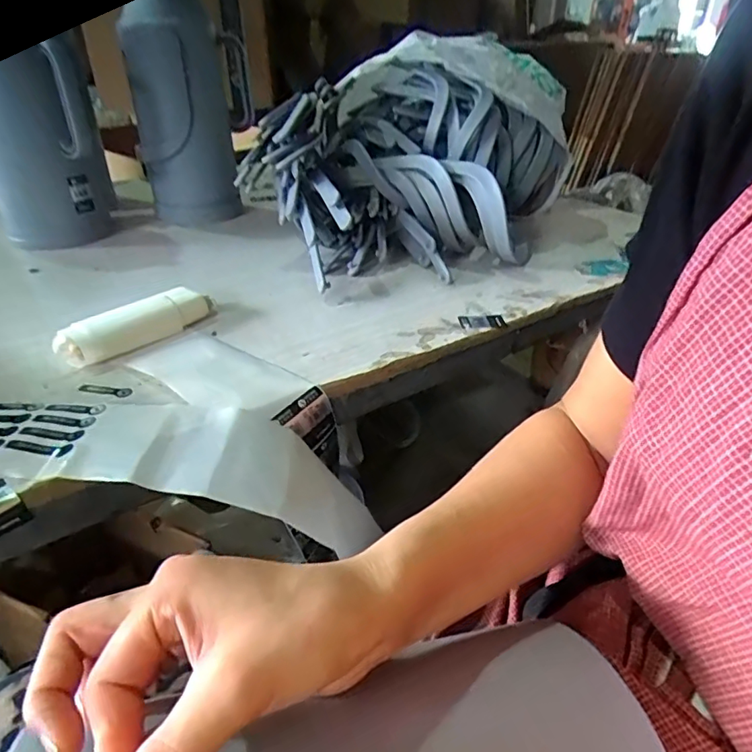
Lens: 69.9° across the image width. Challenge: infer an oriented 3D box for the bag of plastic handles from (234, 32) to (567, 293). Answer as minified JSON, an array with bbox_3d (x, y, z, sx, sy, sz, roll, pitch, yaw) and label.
[{"bbox_3d":[0.086,-0.368,0.864,0.370,0.253,0.609,18,36,25],"label":"bag of plastic handles"}]

